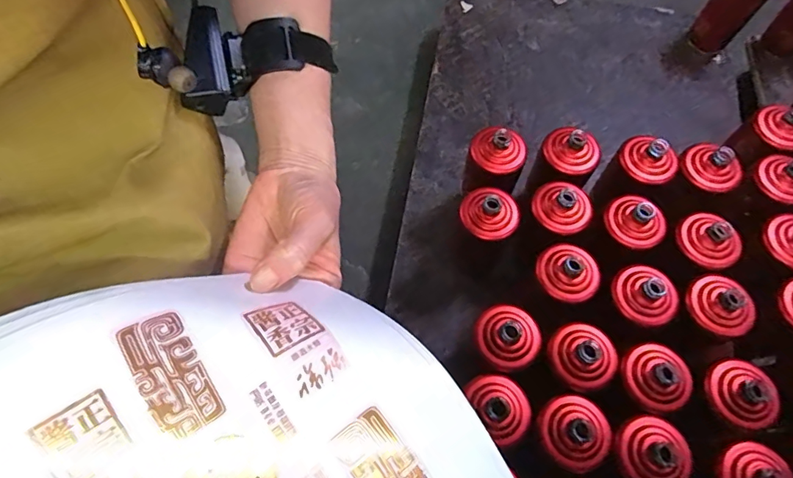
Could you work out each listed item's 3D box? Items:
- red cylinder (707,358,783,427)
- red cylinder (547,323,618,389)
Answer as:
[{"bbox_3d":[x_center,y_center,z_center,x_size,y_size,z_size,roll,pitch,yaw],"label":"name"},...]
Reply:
[{"bbox_3d":[0.407,0.180,0.554,0.066,0.033,0.072,0,65,0],"label":"red cylinder"},{"bbox_3d":[0.225,0.139,0.570,0.073,0.034,0.075,-22,67,-9],"label":"red cylinder"}]

